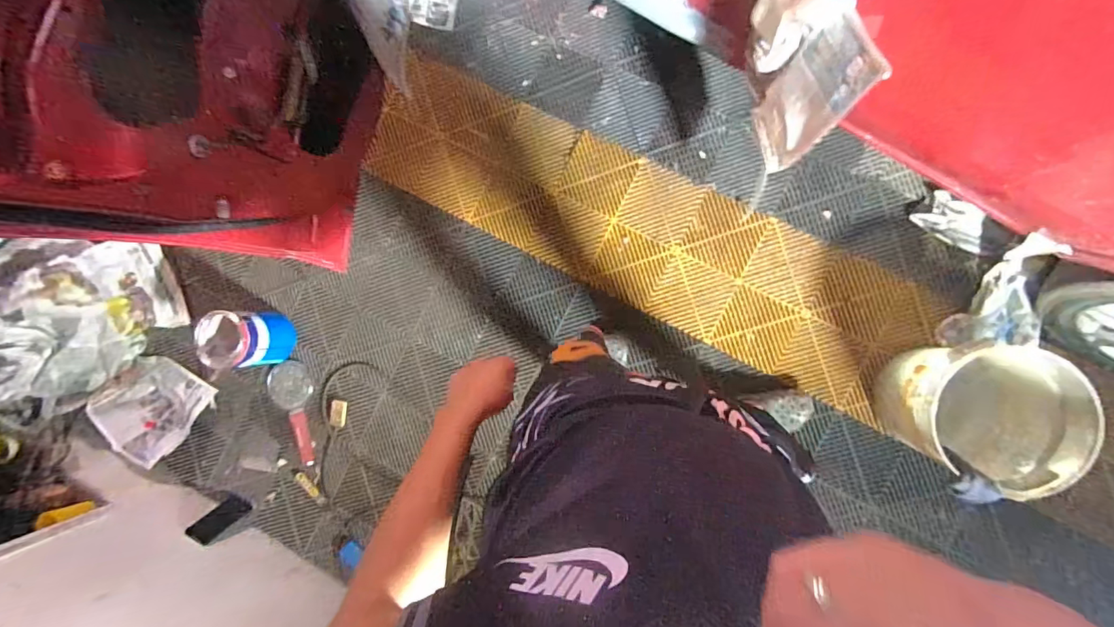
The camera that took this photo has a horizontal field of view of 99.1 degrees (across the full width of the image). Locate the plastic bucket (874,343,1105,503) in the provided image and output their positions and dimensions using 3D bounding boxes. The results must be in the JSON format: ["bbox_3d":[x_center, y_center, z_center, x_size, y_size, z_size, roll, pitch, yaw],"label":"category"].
[{"bbox_3d":[0.980,0.228,1.142,0.306,0.322,0.307,0,91,7],"label":"plastic bucket"}]

